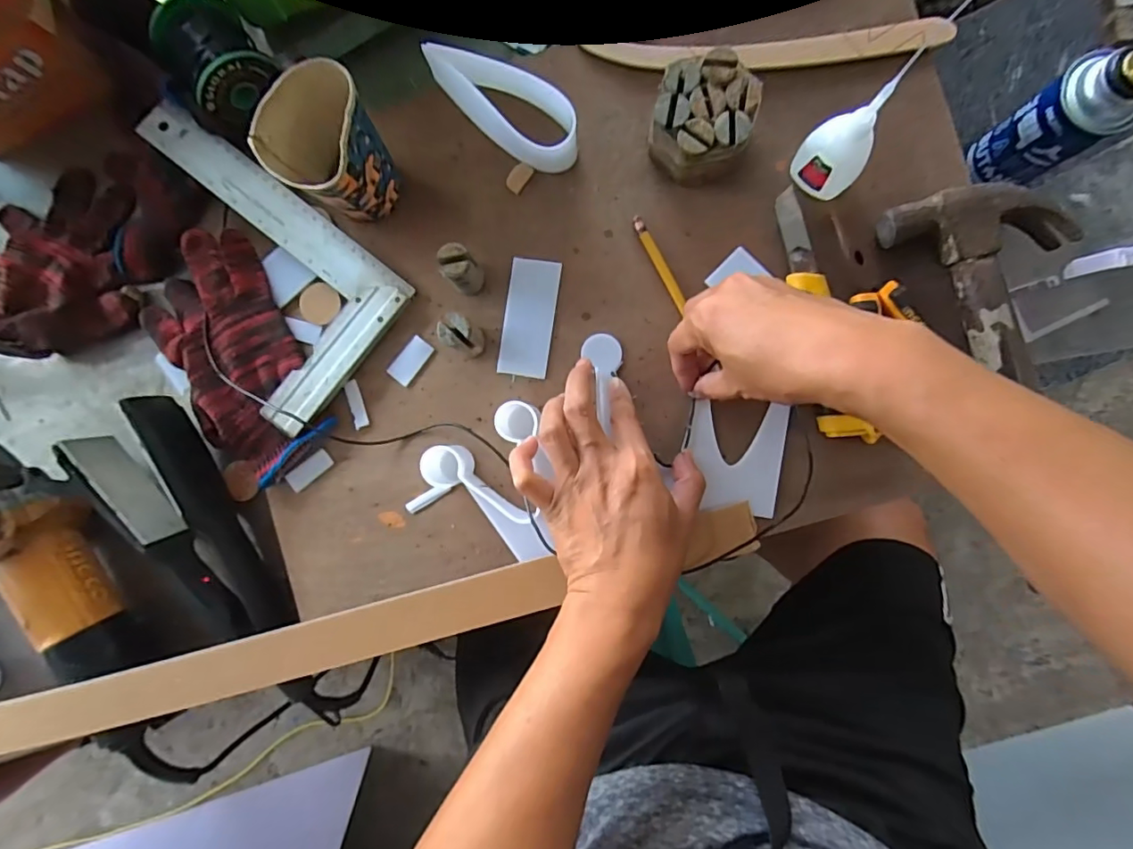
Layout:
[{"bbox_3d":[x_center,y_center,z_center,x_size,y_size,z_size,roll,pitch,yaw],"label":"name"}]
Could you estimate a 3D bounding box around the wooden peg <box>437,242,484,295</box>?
[{"bbox_3d":[-0.078,-0.116,0.408,0.024,0.055,0.022,0,91,3],"label":"wooden peg"}]

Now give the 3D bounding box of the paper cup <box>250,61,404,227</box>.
[{"bbox_3d":[-0.165,-0.197,0.394,0.067,0.092,0.080,27,91,4],"label":"paper cup"}]

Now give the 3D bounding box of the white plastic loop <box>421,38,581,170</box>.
[{"bbox_3d":[-0.052,-0.245,0.414,0.133,0.050,0.044,31,91,4],"label":"white plastic loop"}]

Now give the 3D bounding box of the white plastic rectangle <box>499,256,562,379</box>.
[{"bbox_3d":[-0.030,-0.085,0.430,0.039,0.004,0.093,8,92,3],"label":"white plastic rectangle"}]

